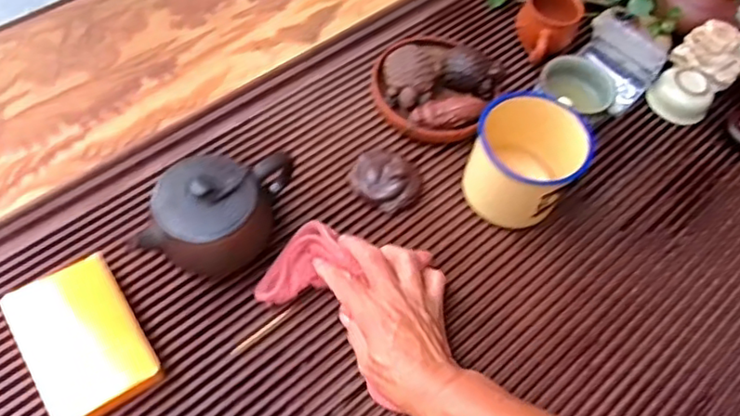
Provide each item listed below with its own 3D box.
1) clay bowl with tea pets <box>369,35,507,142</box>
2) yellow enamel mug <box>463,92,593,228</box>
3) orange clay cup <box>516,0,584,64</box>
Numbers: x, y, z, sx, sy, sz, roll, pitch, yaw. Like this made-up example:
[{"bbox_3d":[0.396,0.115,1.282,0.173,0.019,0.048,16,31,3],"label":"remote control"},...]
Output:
[{"bbox_3d":[0.066,-0.130,0.628,0.117,0.043,0.126,1,57,-2],"label":"clay bowl with tea pets"},{"bbox_3d":[0.142,-0.044,0.576,0.090,0.105,0.108,26,62,8],"label":"yellow enamel mug"},{"bbox_3d":[0.189,-0.193,0.673,0.064,0.056,0.076,24,62,7],"label":"orange clay cup"}]

